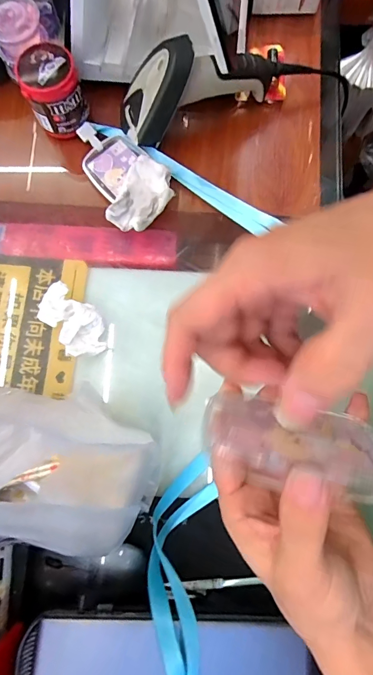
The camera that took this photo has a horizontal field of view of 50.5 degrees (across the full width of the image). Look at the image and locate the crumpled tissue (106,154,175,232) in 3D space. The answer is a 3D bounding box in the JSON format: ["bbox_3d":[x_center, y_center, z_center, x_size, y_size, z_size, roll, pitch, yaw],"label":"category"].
[{"bbox_3d":[-0.051,-0.160,0.455,0.055,0.031,0.087,35,81,8],"label":"crumpled tissue"}]

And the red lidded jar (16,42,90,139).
[{"bbox_3d":[-0.154,-0.286,0.462,0.063,0.077,0.064,0,78,1],"label":"red lidded jar"}]

